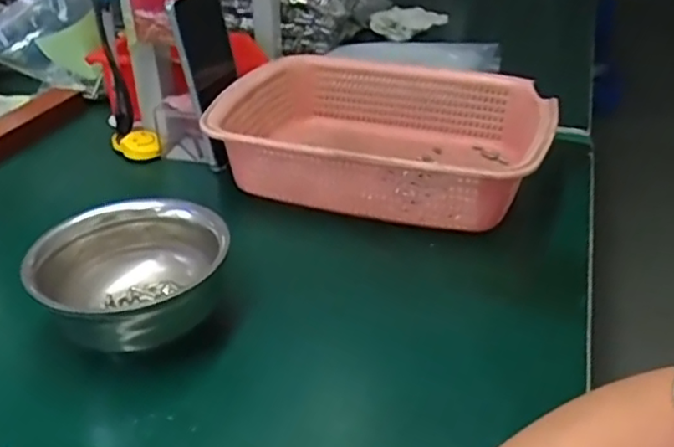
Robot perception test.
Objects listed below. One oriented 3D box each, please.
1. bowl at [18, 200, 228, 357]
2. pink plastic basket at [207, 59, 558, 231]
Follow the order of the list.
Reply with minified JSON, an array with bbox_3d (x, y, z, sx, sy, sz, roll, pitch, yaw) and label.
[{"bbox_3d":[-0.137,0.042,0.442,0.101,0.073,0.121,9,33,14],"label":"bowl"},{"bbox_3d":[0.042,-0.076,0.617,0.284,0.083,0.206,11,33,16],"label":"pink plastic basket"}]

